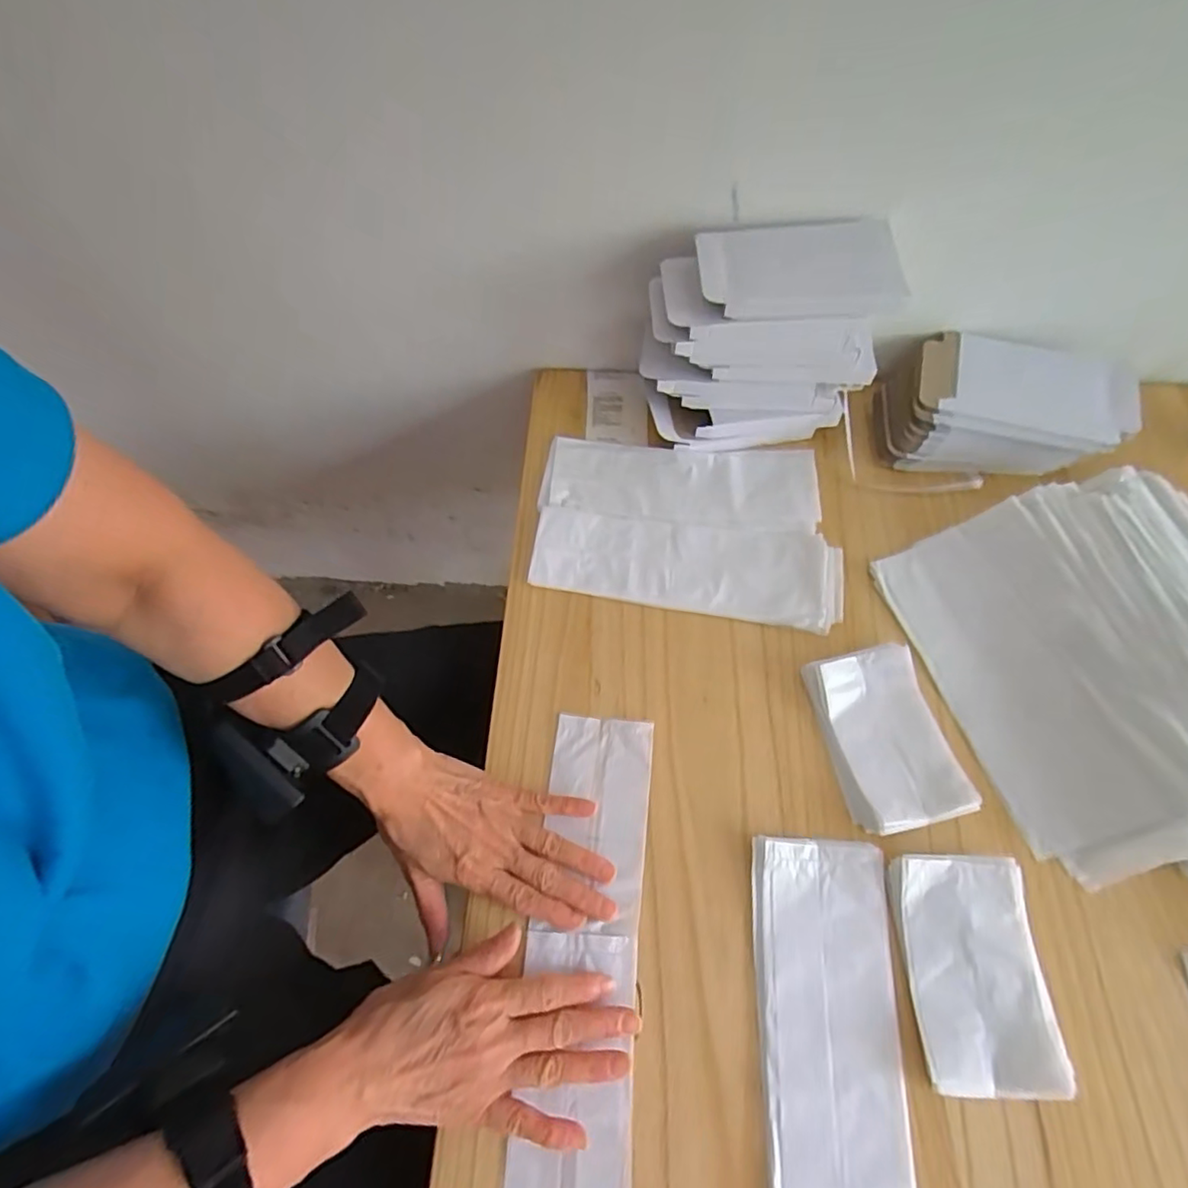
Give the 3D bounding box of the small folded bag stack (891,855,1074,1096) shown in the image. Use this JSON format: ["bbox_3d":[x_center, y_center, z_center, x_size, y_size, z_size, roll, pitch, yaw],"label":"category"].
[{"bbox_3d":[0.243,0.240,0.390,0.079,0.016,0.130,0,63,3],"label":"small folded bag stack"}]

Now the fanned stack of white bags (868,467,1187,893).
[{"bbox_3d":[0.420,0.048,0.448,0.290,0.070,0.298,-14,63,-4],"label":"fanned stack of white bags"}]

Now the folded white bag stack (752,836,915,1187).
[{"bbox_3d":[0.147,0.284,0.375,0.087,0.007,0.245,3,63,5],"label":"folded white bag stack"}]

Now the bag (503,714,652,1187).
[{"bbox_3d":[-0.009,0.272,0.388,0.074,0.011,0.387,4,63,5],"label":"bag"}]

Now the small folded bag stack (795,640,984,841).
[{"bbox_3d":[0.218,0.105,0.455,0.085,0.015,0.127,-12,63,-3],"label":"small folded bag stack"}]

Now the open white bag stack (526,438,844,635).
[{"bbox_3d":[0.081,-0.065,0.555,0.263,0.011,0.175,5,63,6],"label":"open white bag stack"}]

